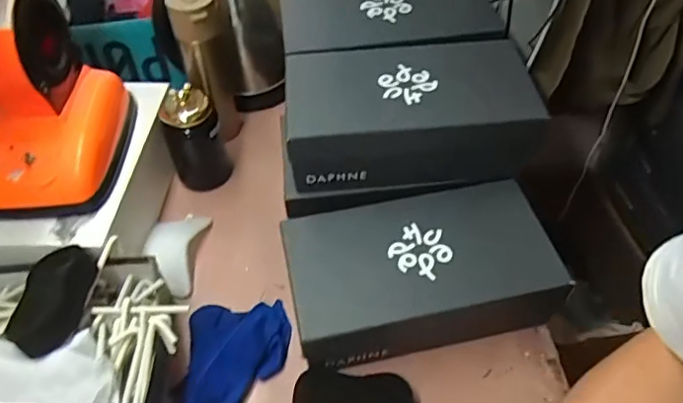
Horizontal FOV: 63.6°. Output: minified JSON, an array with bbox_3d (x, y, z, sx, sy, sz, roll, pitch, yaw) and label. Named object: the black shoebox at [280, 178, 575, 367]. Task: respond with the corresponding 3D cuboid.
[{"bbox_3d":[0.089,0.083,0.658,0.296,0.096,0.161,-10,50,-7],"label":"black shoebox"}]

